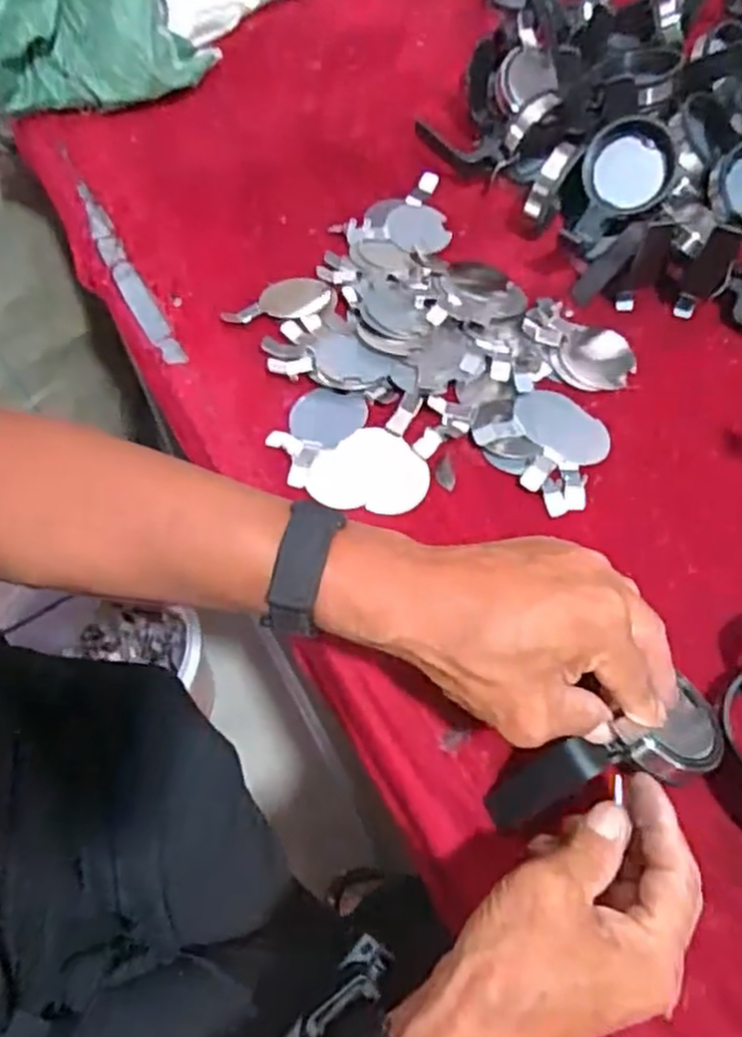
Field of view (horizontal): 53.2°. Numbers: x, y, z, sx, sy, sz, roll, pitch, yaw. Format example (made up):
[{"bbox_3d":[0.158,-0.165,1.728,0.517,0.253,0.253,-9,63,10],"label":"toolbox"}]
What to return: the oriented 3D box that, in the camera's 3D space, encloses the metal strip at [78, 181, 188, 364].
[{"bbox_3d":[-0.205,-0.205,0.613,0.020,0.008,0.229,-26,65,-13],"label":"metal strip"}]

